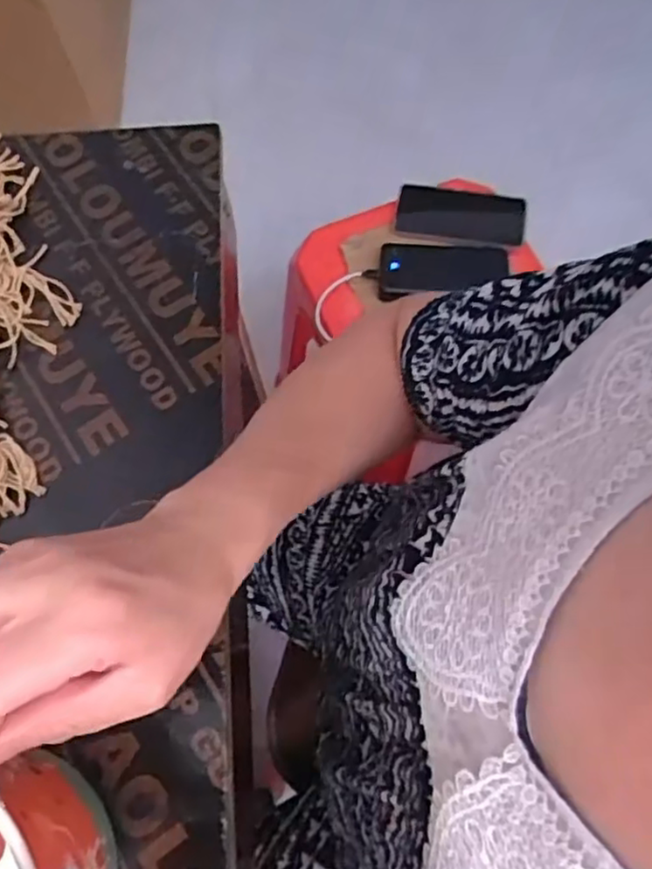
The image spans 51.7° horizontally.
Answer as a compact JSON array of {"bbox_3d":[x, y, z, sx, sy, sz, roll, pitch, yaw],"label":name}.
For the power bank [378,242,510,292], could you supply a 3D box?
[{"bbox_3d":[0.142,-0.197,0.811,0.153,0.028,0.061,2,70,2],"label":"power bank"}]

